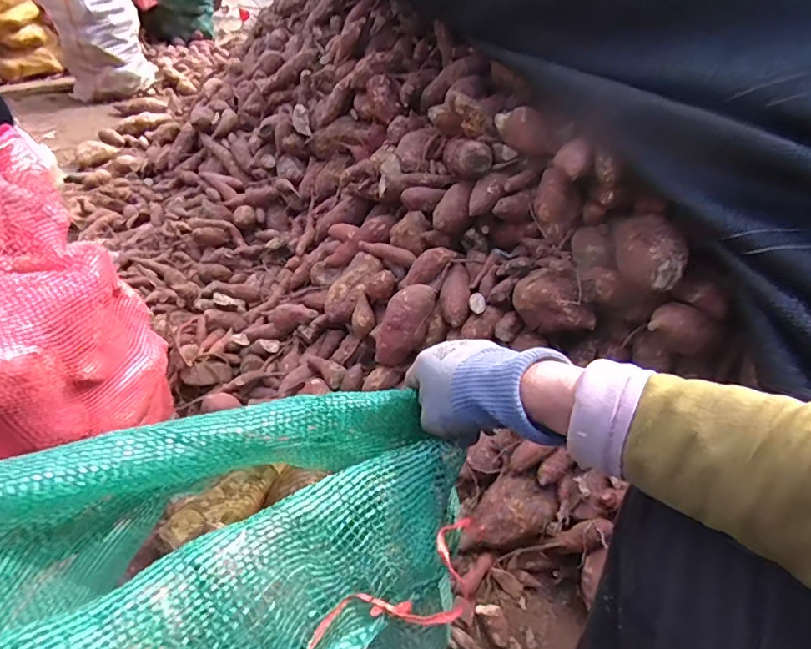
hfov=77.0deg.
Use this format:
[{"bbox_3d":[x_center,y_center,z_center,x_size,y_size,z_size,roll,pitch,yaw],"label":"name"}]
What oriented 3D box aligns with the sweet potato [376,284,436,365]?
[{"bbox_3d":[-0.002,0.004,0.792,0.059,0.142,0.056,33,15,28],"label":"sweet potato"}]

